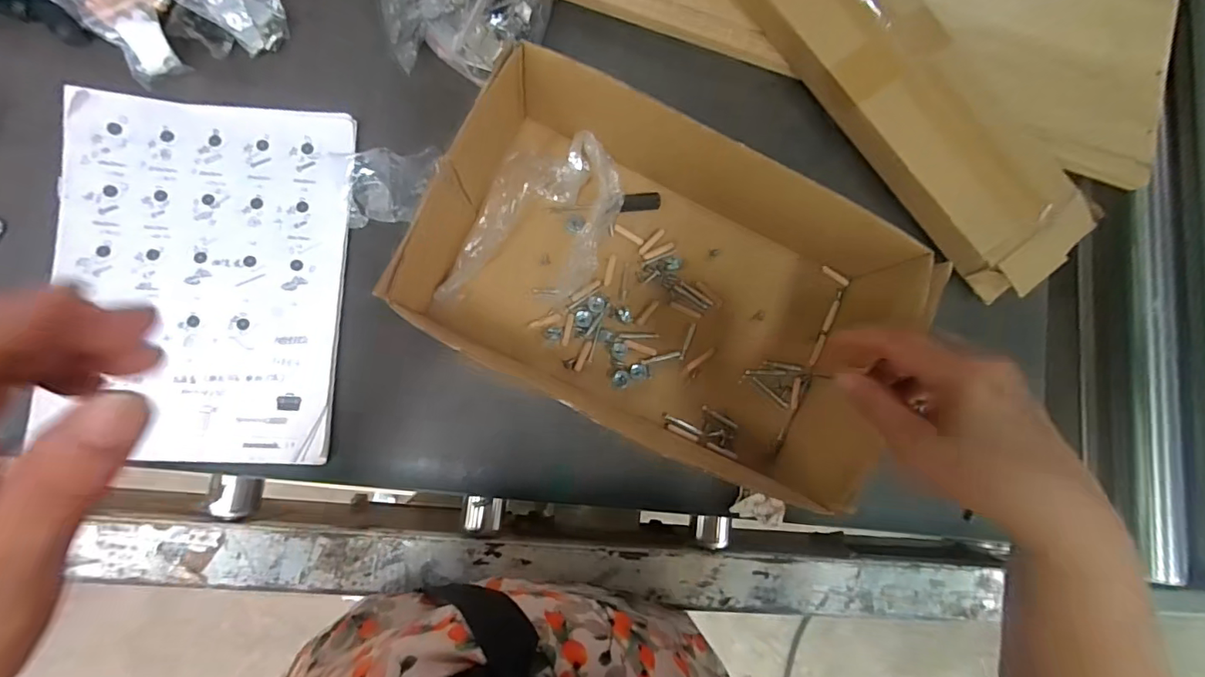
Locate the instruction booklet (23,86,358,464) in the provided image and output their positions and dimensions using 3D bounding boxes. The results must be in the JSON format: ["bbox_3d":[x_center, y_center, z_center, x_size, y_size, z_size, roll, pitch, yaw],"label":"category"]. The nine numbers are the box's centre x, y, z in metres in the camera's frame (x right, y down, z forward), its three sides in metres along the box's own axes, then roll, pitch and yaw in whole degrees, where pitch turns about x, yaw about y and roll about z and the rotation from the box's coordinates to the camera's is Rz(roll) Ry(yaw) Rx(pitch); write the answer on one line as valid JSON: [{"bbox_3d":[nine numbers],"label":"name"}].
[{"bbox_3d":[-0.313,-0.049,0.419,0.207,0.011,0.280,3,85,-5],"label":"instruction booklet"}]

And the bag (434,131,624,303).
[{"bbox_3d":[-0.049,-0.090,0.427,0.104,0.049,0.159,23,84,-3],"label":"bag"}]

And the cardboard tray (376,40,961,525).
[{"bbox_3d":[0.045,-0.040,0.406,0.331,0.106,0.216,28,83,-3],"label":"cardboard tray"}]

